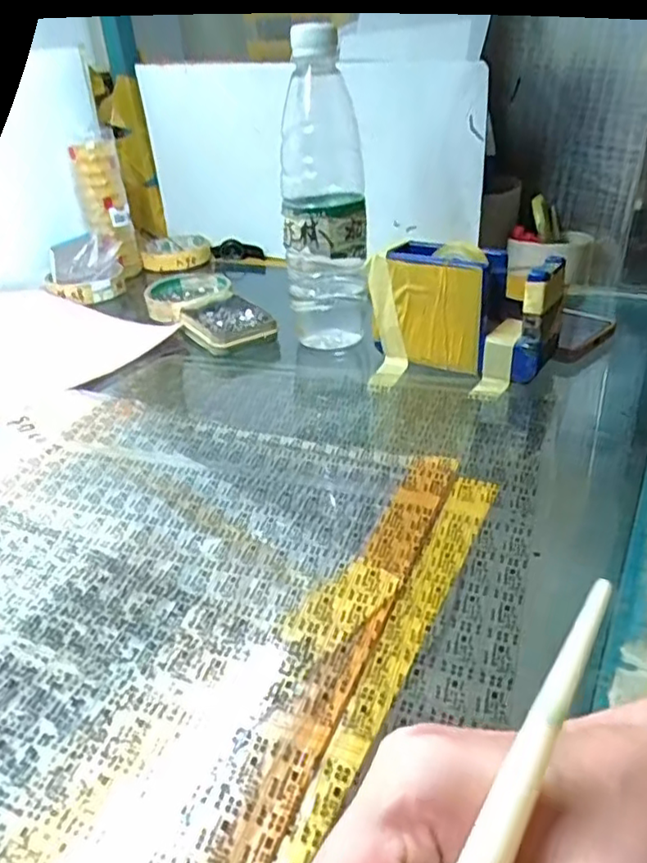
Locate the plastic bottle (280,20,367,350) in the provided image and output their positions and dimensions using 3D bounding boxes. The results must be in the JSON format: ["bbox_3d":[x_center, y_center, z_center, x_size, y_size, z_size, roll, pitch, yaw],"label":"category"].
[{"bbox_3d":[0.000,-0.181,0.495,0.062,0.214,0.062,-1,31,5],"label":"plastic bottle"}]

